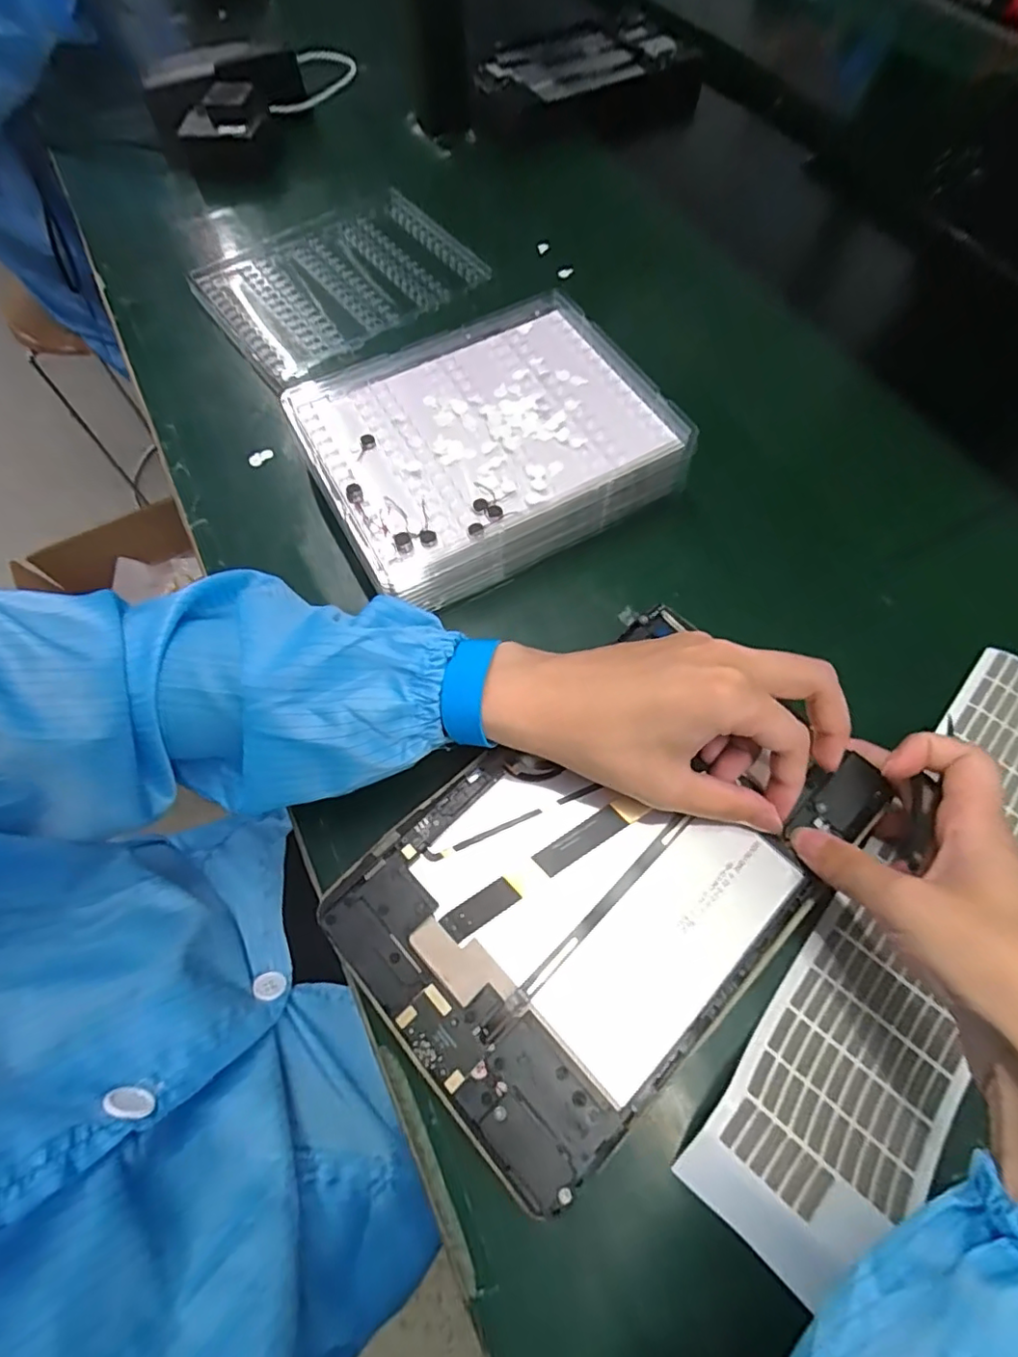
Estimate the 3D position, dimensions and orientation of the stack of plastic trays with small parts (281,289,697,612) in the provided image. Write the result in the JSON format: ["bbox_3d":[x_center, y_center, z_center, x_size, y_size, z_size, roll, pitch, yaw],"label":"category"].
[{"bbox_3d":[-0.018,-0.155,0.397,0.228,0.050,0.179,-26,67,-10],"label":"stack of plastic trays with small parts"}]

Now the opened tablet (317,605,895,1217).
[{"bbox_3d":[0.047,0.085,0.279,0.236,0.008,0.155,-40,70,-16],"label":"opened tablet"}]

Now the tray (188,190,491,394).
[{"bbox_3d":[-0.150,-0.354,0.519,0.216,0.018,0.176,-37,69,-14],"label":"tray"}]

